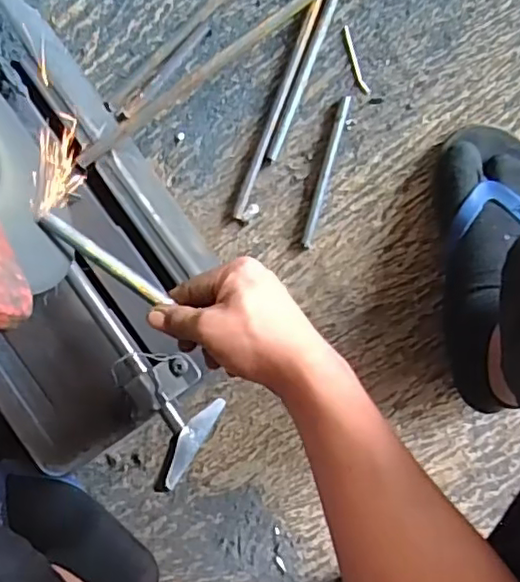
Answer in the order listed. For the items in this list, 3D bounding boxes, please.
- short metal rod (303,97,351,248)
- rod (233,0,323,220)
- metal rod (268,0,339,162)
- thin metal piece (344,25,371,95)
[{"bbox_3d":[0.067,-0.118,0.603,0.011,0.013,0.149,16,95,8],"label":"short metal rod"},{"bbox_3d":[0.017,-0.183,0.612,0.014,0.012,0.228,22,96,7],"label":"rod"},{"bbox_3d":[0.046,-0.220,0.607,0.010,0.009,0.184,22,96,7],"label":"metal rod"},{"bbox_3d":[0.095,-0.229,0.600,0.008,0.004,0.071,-19,90,9],"label":"thin metal piece"}]

